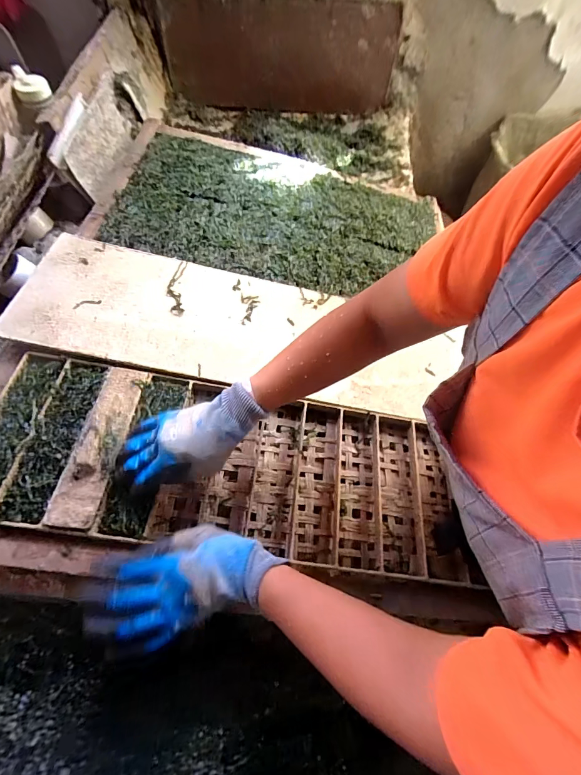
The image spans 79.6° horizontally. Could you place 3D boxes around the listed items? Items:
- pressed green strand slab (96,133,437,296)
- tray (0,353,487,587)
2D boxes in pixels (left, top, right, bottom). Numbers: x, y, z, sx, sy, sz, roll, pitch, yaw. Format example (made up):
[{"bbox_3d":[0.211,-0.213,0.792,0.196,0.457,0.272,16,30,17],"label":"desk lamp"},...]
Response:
[{"bbox_3d":[-0.002,-0.402,0.799,0.694,0.021,0.453,11,60,-8],"label":"pressed green strand slab"},{"bbox_3d":[-0.083,0.103,0.487,0.657,0.052,0.228,11,60,-8],"label":"tray"}]

